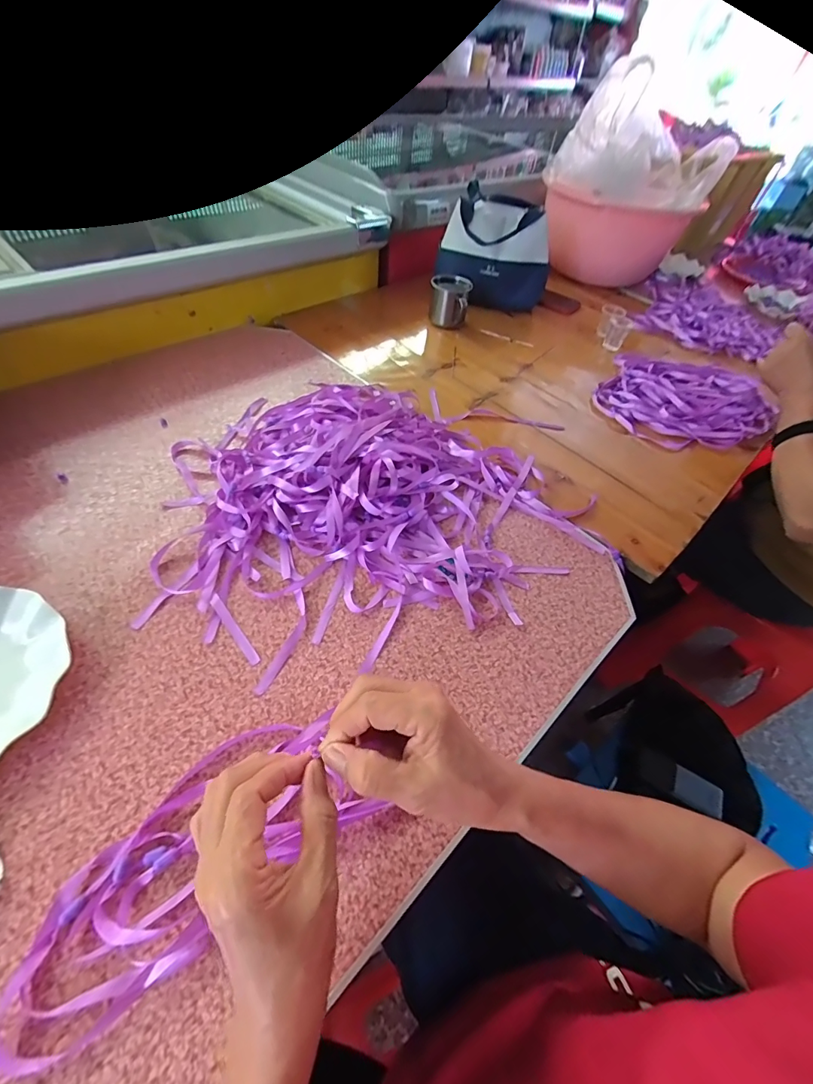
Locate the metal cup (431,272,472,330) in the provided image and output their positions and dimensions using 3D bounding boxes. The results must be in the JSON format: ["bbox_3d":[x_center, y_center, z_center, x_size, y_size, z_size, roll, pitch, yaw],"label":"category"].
[{"bbox_3d":[0.090,-0.506,0.907,0.083,0.091,0.068,14,51,3],"label":"metal cup"}]

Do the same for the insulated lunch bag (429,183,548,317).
[{"bbox_3d":[0.202,-0.646,0.967,0.241,0.196,0.122,22,52,9],"label":"insulated lunch bag"}]

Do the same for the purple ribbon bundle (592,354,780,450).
[{"bbox_3d":[0.527,-0.288,0.818,0.350,0.031,0.278,-14,54,-18],"label":"purple ribbon bundle"}]

